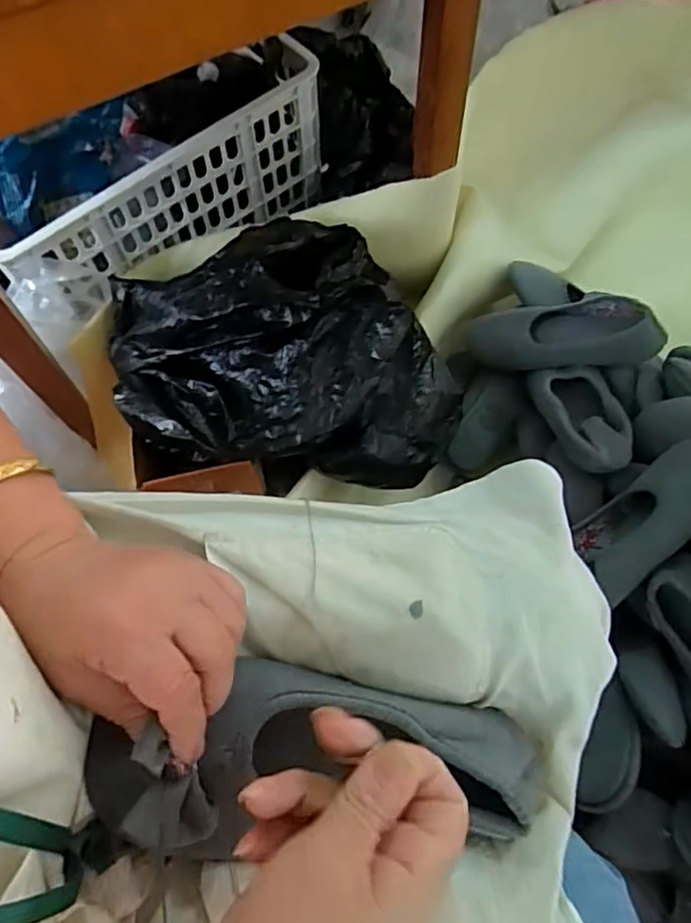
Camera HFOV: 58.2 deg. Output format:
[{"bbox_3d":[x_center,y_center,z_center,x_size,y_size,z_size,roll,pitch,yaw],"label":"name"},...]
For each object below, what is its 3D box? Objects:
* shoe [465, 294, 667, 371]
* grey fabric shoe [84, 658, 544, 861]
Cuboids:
[{"bbox_3d":[0.284,-0.165,0.817,0.239,0.065,0.098,2,66,25],"label":"shoe"},{"bbox_3d":[-0.010,0.153,0.328,0.234,0.061,0.091,2,67,-12],"label":"grey fabric shoe"}]

